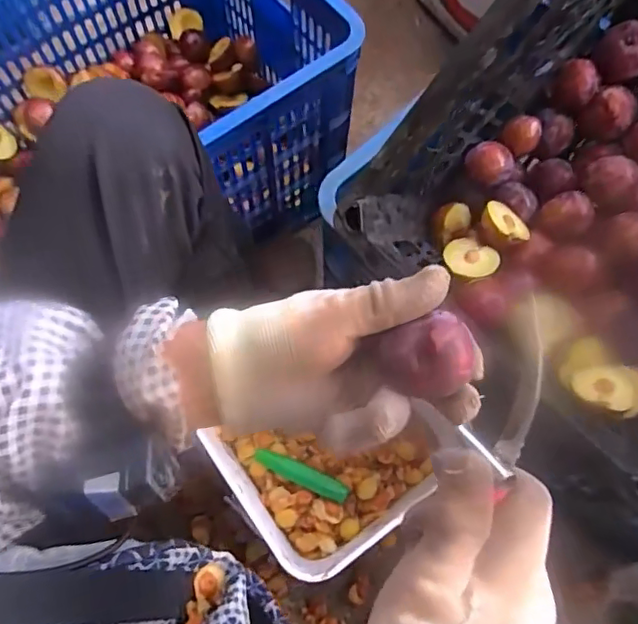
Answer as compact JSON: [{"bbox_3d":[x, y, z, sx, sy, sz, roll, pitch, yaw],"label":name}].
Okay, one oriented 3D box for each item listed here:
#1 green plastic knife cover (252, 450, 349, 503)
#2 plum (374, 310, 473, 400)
[{"bbox_3d":[-0.019,0.176,0.608,0.105,0.010,0.021,23,73,9],"label":"green plastic knife cover"},{"bbox_3d":[0.056,0.026,0.293,0.042,0.034,0.036,-17,72,-5],"label":"plum"}]

